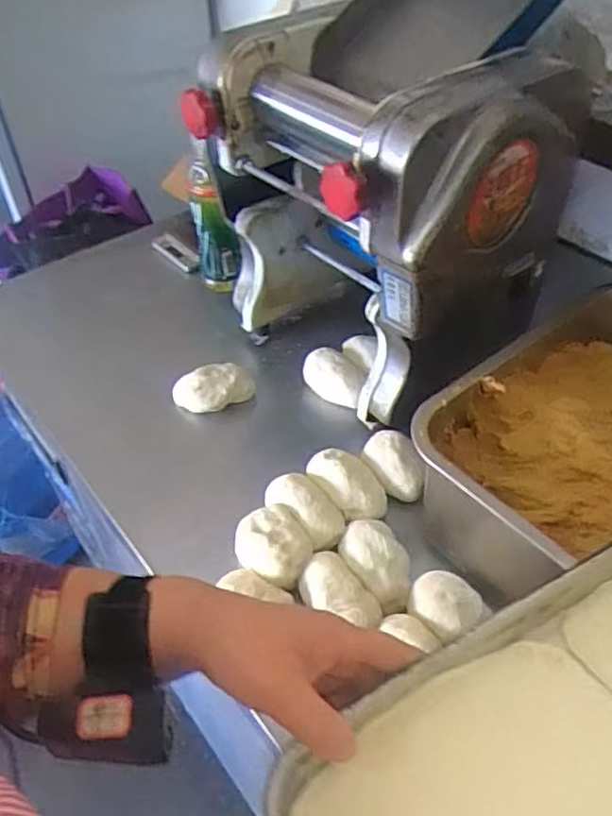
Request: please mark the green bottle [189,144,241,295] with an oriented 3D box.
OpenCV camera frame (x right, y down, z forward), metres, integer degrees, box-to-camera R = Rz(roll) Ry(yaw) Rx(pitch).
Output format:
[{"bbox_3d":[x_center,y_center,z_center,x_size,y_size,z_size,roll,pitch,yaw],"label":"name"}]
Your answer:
[{"bbox_3d":[-0.125,-0.248,0.868,0.063,0.191,0.048,-8,46,-6],"label":"green bottle"}]

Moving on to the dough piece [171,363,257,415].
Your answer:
[{"bbox_3d":[-0.113,-0.026,0.765,0.088,0.037,0.062,-26,51,-22],"label":"dough piece"}]

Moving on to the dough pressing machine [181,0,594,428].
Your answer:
[{"bbox_3d":[0.111,-0.244,0.689,0.361,0.397,0.291,-32,53,-27],"label":"dough pressing machine"}]

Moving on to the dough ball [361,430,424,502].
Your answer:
[{"bbox_3d":[0.093,0.060,0.677,0.054,0.036,0.084,-22,49,-19],"label":"dough ball"}]

